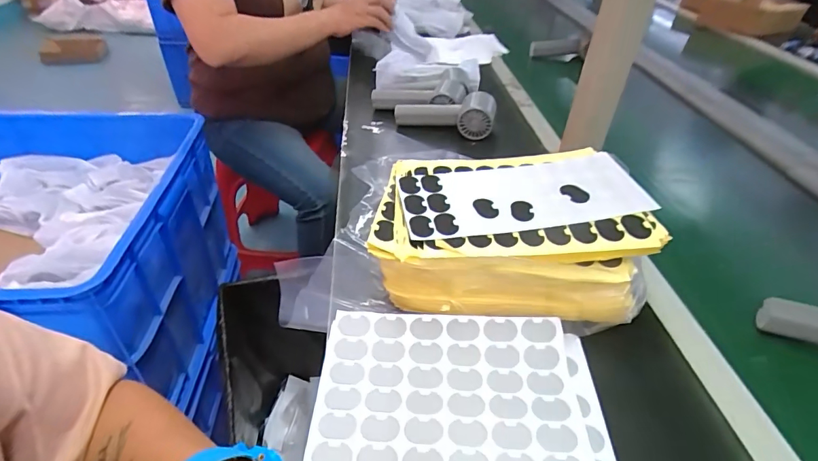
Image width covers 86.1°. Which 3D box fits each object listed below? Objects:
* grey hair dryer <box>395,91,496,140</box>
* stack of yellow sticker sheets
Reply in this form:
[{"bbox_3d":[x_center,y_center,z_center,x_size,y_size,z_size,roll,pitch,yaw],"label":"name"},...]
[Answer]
[{"bbox_3d":[0.056,-0.179,0.689,0.157,0.057,0.058,5,39,1],"label":"grey hair dryer"},{"bbox_3d":[0.091,-0.001,0.428,0.241,0.094,0.170,5,39,1],"label":"stack of yellow sticker sheets"}]

